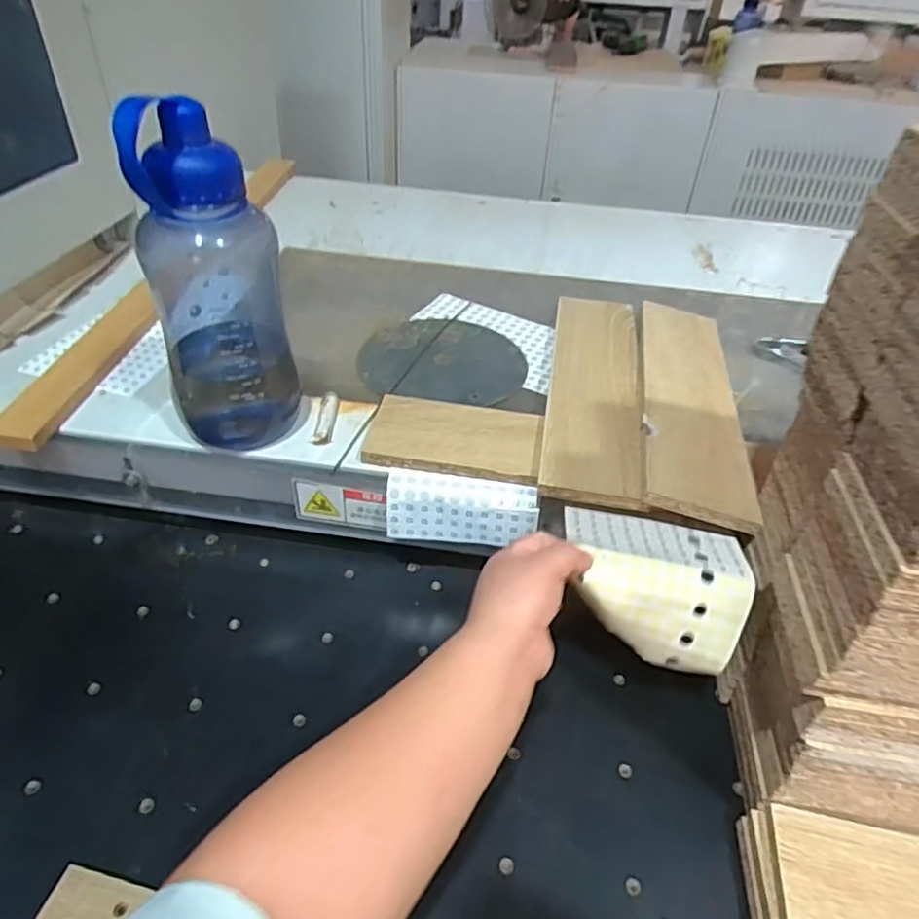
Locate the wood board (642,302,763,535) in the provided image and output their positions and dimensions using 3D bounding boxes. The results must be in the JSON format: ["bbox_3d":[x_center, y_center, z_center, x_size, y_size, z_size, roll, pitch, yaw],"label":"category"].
[{"bbox_3d":[0.226,-0.067,0.640,0.091,0.013,0.366,16,39,3],"label":"wood board"}]

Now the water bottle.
[{"bbox_3d":[-0.197,-0.136,0.527,0.100,0.266,0.106,-14,43,-20],"label":"water bottle"}]

